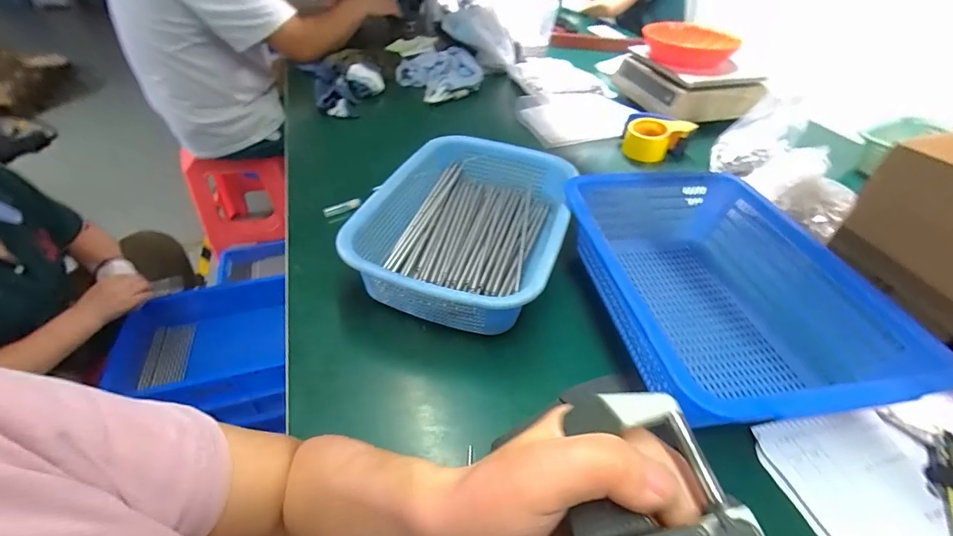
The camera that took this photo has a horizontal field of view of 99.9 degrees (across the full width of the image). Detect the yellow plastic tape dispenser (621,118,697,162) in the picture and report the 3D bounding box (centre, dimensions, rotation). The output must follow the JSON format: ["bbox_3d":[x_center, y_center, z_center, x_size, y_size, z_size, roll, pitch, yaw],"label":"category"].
[{"bbox_3d":[0.377,-0.268,0.831,0.127,0.069,0.075,-2,45,-7],"label":"yellow plastic tape dispenser"}]

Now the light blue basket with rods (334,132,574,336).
[{"bbox_3d":[-0.006,-0.061,0.550,0.240,0.088,0.332,16,47,12],"label":"light blue basket with rods"}]

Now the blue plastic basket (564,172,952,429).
[{"bbox_3d":[0.281,0.024,0.481,0.284,0.104,0.351,-6,45,-10],"label":"blue plastic basket"}]

